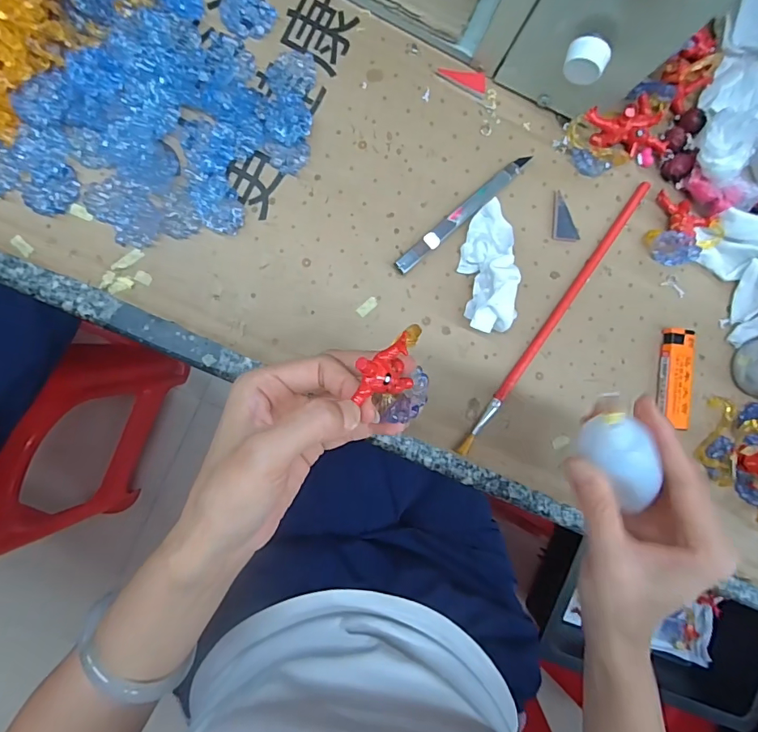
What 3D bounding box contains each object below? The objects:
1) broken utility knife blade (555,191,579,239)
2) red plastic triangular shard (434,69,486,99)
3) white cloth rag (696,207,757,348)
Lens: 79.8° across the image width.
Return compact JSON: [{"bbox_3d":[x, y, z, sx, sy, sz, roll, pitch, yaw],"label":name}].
[{"bbox_3d":[0.147,-0.117,0.354,0.019,0.007,0.036,5,94,-6],"label":"broken utility knife blade"},{"bbox_3d":[0.064,-0.219,0.344,0.040,0.004,0.016,18,89,-6],"label":"red plastic triangular shard"},{"bbox_3d":[0.305,-0.076,0.361,0.072,0.029,0.103,-22,93,-6],"label":"white cloth rag"}]

